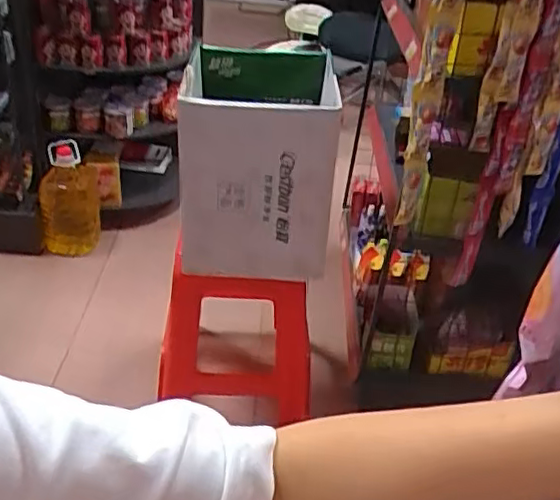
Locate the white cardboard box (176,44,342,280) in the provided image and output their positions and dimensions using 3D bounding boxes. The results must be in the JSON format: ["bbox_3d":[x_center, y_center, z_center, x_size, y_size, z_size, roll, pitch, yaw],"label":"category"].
[{"bbox_3d":[-0.048,-0.170,1.153,0.251,0.326,0.304,1,34,-6],"label":"white cardboard box"}]

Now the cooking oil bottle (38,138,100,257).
[{"bbox_3d":[-0.563,-0.138,1.665,0.152,0.300,0.106,-7,36,-18],"label":"cooking oil bottle"}]

